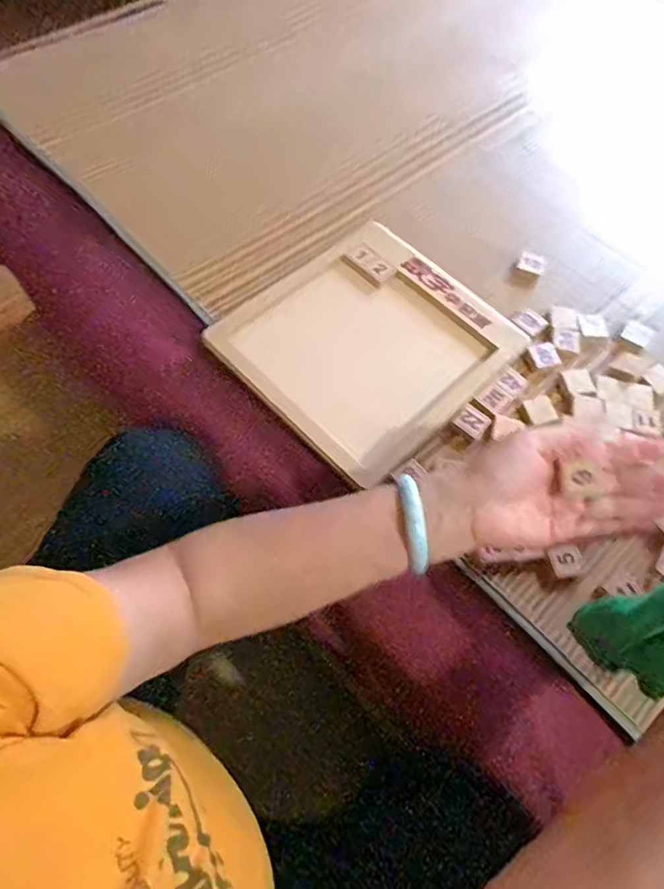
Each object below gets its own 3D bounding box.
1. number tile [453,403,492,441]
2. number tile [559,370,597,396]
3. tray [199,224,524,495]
[{"bbox_3d":[0.135,-0.022,0.505,0.028,0.006,0.026,39,70,17],"label":"number tile"},{"bbox_3d":[0.253,-0.064,0.537,0.027,0.004,0.031,-9,64,-4],"label":"number tile"},{"bbox_3d":[0.037,-0.106,0.536,0.230,0.020,0.248,42,70,14],"label":"tray"}]

